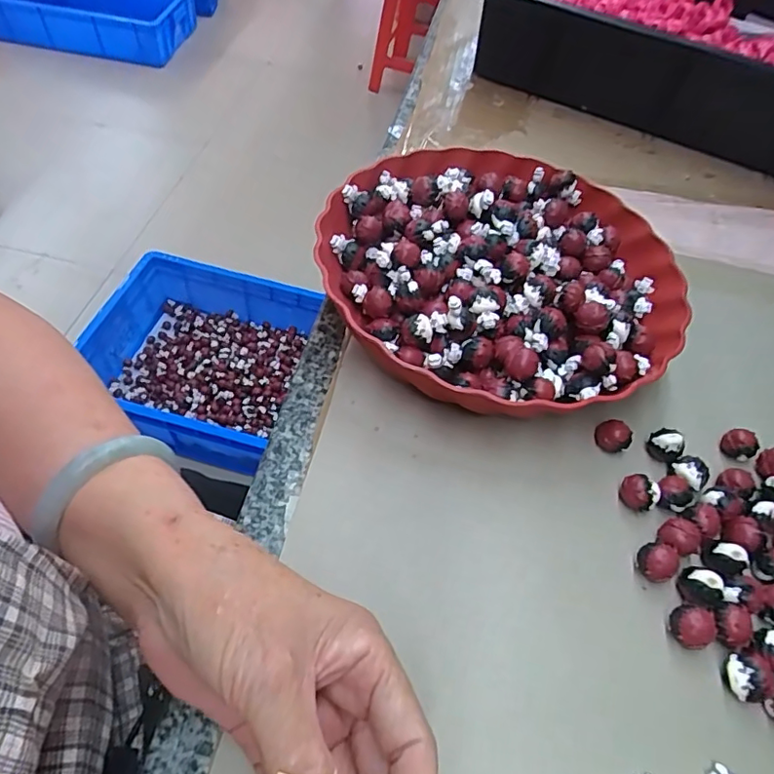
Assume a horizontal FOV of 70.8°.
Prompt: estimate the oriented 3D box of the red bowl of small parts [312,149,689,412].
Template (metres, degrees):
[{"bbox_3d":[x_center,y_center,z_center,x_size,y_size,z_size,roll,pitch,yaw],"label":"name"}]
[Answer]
[{"bbox_3d":[0.078,-0.078,0.381,0.244,0.060,0.240,-20,58,-19],"label":"red bowl of small parts"}]

